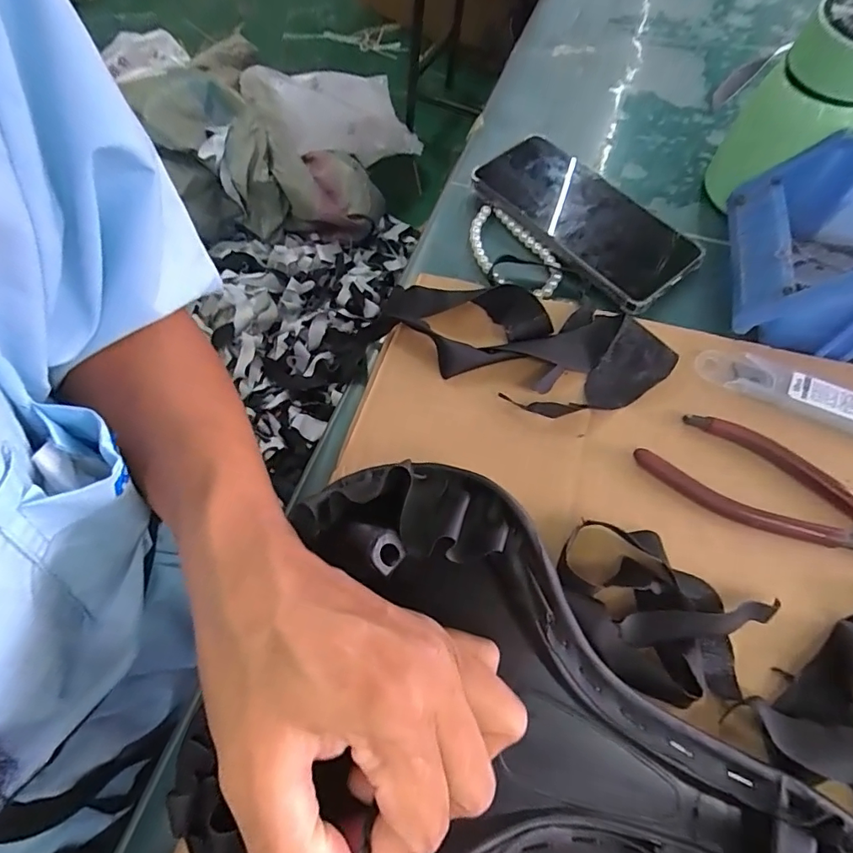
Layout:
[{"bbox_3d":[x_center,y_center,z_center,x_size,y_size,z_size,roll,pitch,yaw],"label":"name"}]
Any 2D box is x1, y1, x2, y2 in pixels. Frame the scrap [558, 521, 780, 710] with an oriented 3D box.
[{"bbox_3d":[0.106,0.083,0.229,0.093,0.023,0.065,24,66,13],"label":"scrap"}]

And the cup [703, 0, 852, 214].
[{"bbox_3d":[0.246,-0.197,0.325,0.067,0.125,0.065,0,63,1],"label":"cup"}]

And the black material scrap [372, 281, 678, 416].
[{"bbox_3d":[0.054,-0.050,0.298,0.176,0.022,0.079,10,64,6],"label":"black material scrap"}]

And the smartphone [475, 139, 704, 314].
[{"bbox_3d":[0.112,-0.152,0.352,0.076,0.012,0.160,-37,68,-16],"label":"smartphone"}]

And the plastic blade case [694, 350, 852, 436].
[{"bbox_3d":[0.219,-0.016,0.278,0.126,0.009,0.027,25,66,13],"label":"plastic blade case"}]

